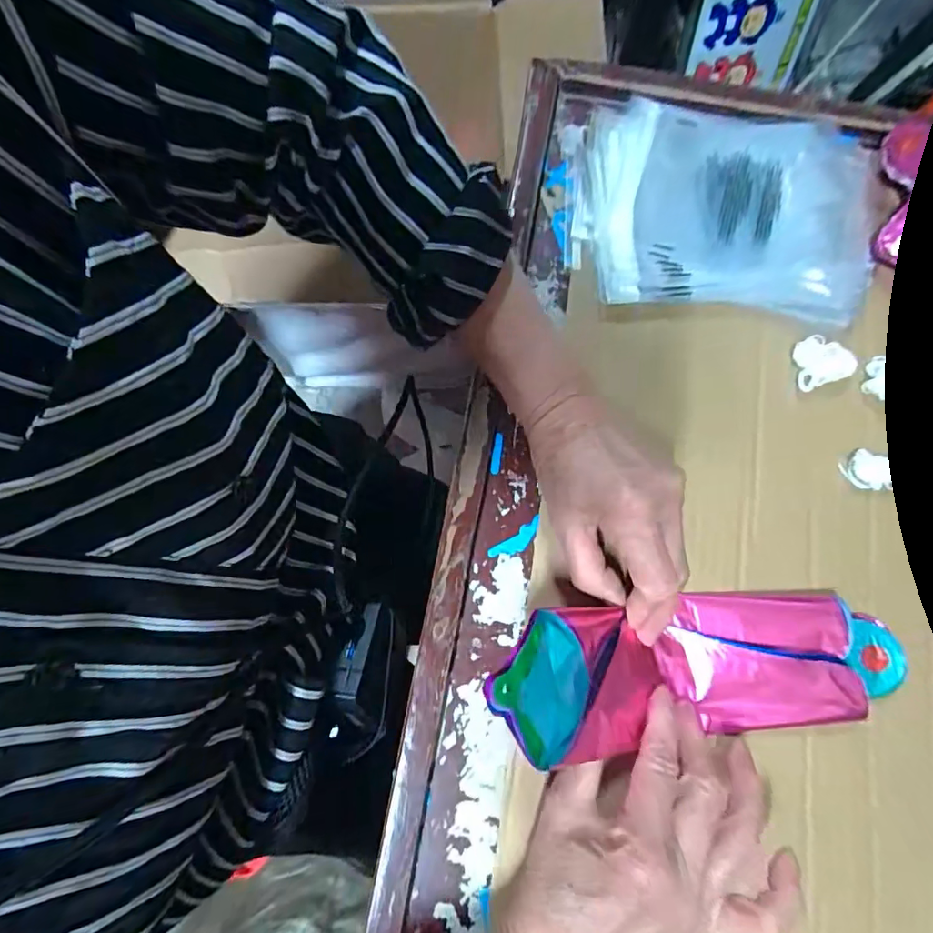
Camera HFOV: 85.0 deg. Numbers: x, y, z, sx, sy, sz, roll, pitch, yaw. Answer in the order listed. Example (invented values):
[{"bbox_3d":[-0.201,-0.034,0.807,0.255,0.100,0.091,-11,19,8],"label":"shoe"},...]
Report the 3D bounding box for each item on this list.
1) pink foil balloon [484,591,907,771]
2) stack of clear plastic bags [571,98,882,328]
[{"bbox_3d":[0.132,0.118,0.295,0.255,0.051,0.079,1,76,-17],"label":"pink foil balloon"},{"bbox_3d":[0.195,-0.193,0.378,0.217,0.010,0.169,8,77,1],"label":"stack of clear plastic bags"}]

